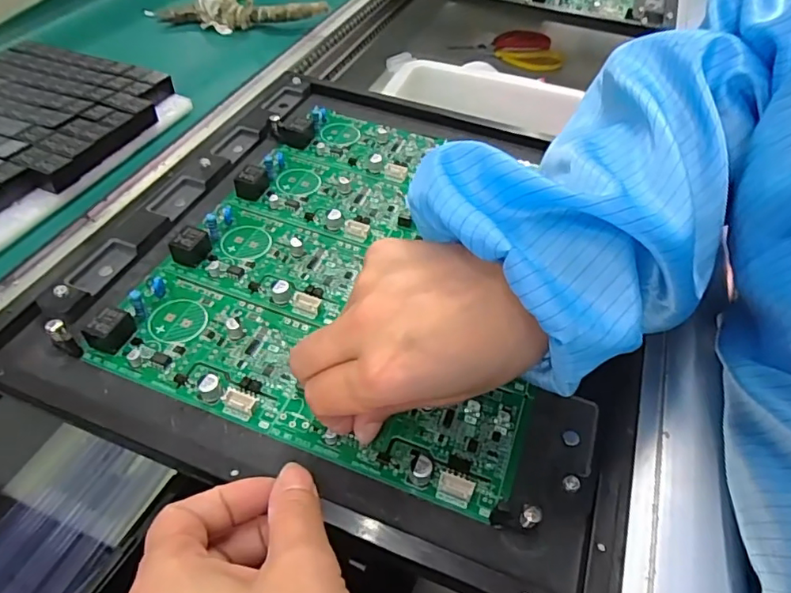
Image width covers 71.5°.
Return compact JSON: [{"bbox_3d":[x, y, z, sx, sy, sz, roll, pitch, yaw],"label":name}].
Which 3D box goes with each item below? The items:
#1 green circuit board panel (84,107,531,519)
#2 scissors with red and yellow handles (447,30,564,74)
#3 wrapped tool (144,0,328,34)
[{"bbox_3d":[-0.012,-0.031,0.345,0.223,0.016,0.263,18,51,10],"label":"green circuit board panel"},{"bbox_3d":[0.164,-0.363,0.793,0.153,0.014,0.086,13,47,9],"label":"scissors with red and yellow handles"},{"bbox_3d":[-0.156,-0.278,0.530,0.177,0.035,0.042,1,49,-3],"label":"wrapped tool"}]

